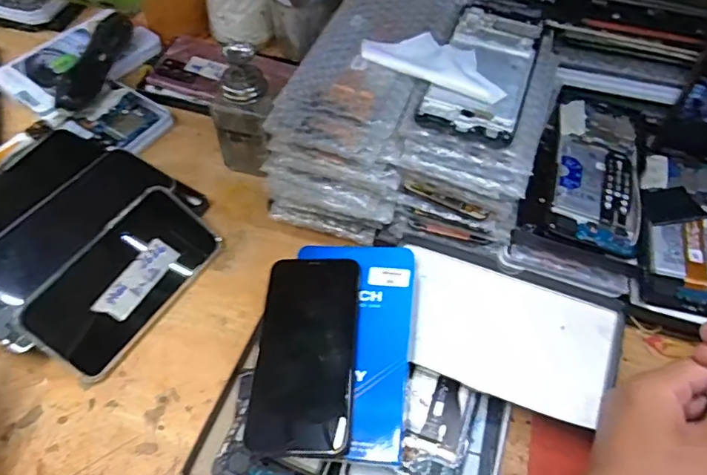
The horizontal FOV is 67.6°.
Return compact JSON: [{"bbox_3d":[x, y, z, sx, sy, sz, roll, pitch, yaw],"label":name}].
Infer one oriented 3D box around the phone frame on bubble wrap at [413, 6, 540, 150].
[{"bbox_3d":[0.105,-0.134,0.418,0.070,0.010,0.153,18,58,11],"label":"phone frame on bubble wrap"}]

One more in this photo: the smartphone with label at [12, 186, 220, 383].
[{"bbox_3d":[-0.182,0.032,0.426,0.076,0.008,0.151,45,60,-15],"label":"smartphone with label"}]

